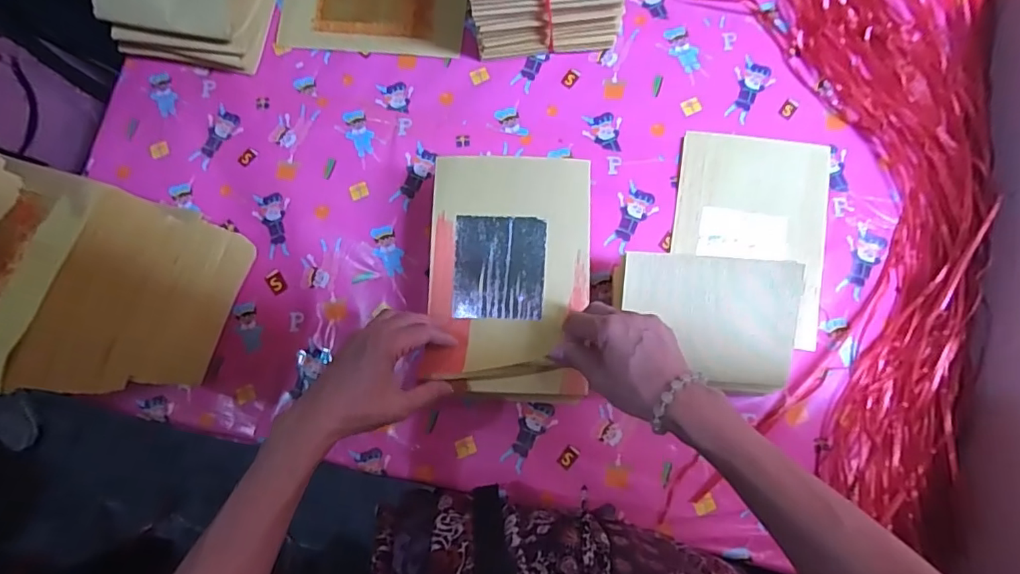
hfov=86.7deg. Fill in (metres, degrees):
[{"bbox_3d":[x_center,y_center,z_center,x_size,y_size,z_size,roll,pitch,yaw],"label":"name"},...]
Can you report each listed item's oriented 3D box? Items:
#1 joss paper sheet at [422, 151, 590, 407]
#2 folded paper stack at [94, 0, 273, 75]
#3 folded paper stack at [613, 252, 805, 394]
[{"bbox_3d":[-0.001,-0.014,0.514,0.153,0.033,0.232,2,81,2],"label":"joss paper sheet"},{"bbox_3d":[-0.375,-0.327,0.622,0.165,0.101,0.108,7,81,3],"label":"folded paper stack"},{"bbox_3d":[0.180,0.032,0.501,0.162,0.034,0.116,5,81,3],"label":"folded paper stack"}]

